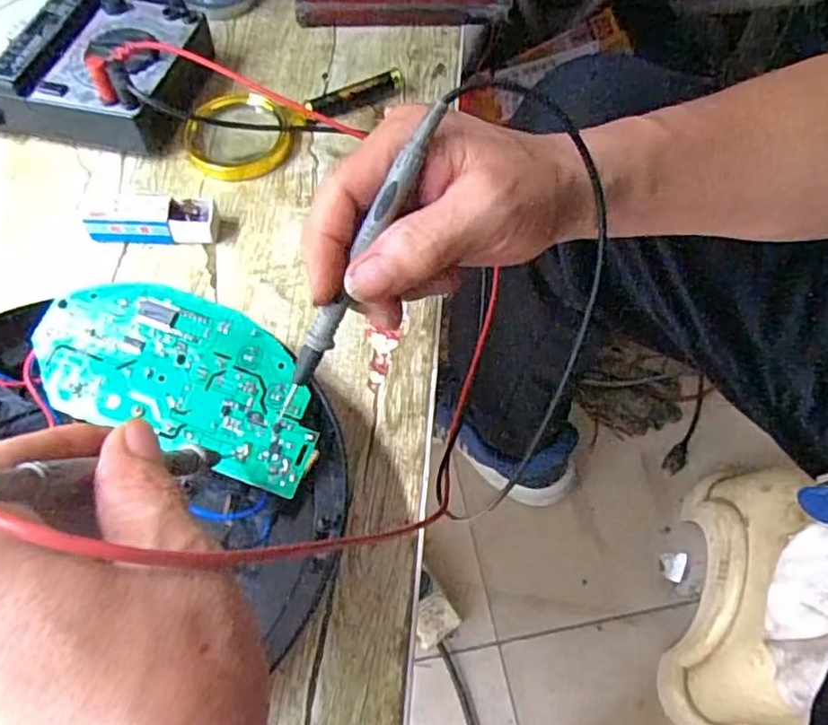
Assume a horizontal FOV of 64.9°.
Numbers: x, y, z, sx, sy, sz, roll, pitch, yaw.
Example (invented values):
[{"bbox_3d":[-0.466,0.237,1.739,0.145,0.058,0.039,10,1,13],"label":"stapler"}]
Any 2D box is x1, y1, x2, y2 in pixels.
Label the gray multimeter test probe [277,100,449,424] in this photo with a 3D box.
[{"bbox_3d":[-0.024,-0.038,0.267,0.010,0.008,0.147,33,105,15],"label":"gray multimeter test probe"}]

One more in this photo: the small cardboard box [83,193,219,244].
[{"bbox_3d":[-0.155,-0.087,0.386,0.072,0.021,0.025,1,60,-3],"label":"small cardboard box"}]

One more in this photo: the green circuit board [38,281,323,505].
[{"bbox_3d":[-0.109,0.005,0.308,0.142,0.015,0.071,26,62,6],"label":"green circuit board"}]

